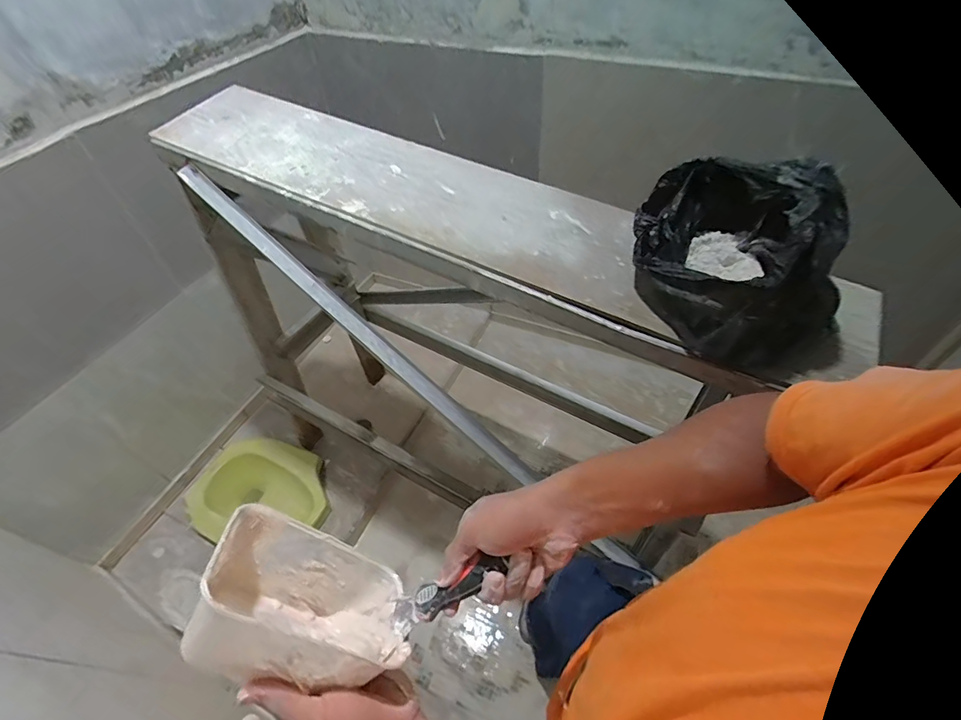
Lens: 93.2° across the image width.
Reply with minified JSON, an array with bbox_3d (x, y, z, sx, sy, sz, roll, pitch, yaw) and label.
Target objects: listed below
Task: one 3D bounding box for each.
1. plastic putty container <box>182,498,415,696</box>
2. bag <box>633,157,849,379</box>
[{"bbox_3d":[-0.152,0.213,0.388,0.088,0.178,0.126,-56,20,-5],"label":"plastic putty container"},{"bbox_3d":[0.303,-0.121,0.535,0.178,0.163,0.257,-28,55,-19],"label":"bag"}]

